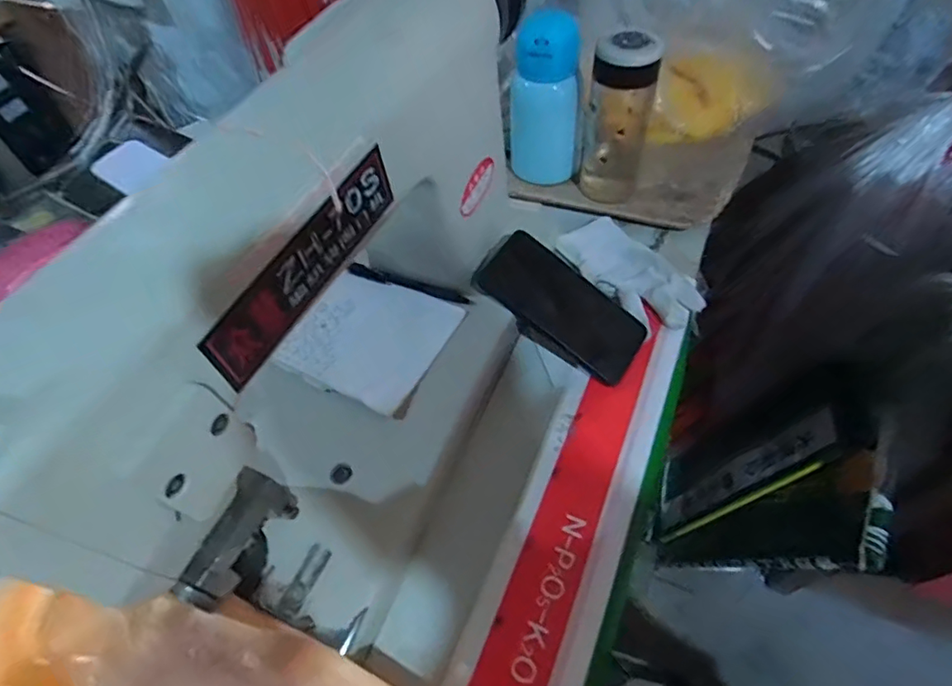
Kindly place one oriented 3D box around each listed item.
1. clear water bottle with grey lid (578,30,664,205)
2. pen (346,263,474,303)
[{"bbox_3d":[0.153,-0.238,0.600,0.067,0.177,0.055,9,56,10],"label":"clear water bottle with grey lid"},{"bbox_3d":[-0.067,-0.058,0.542,0.130,0.011,0.013,16,58,15],"label":"pen"}]

